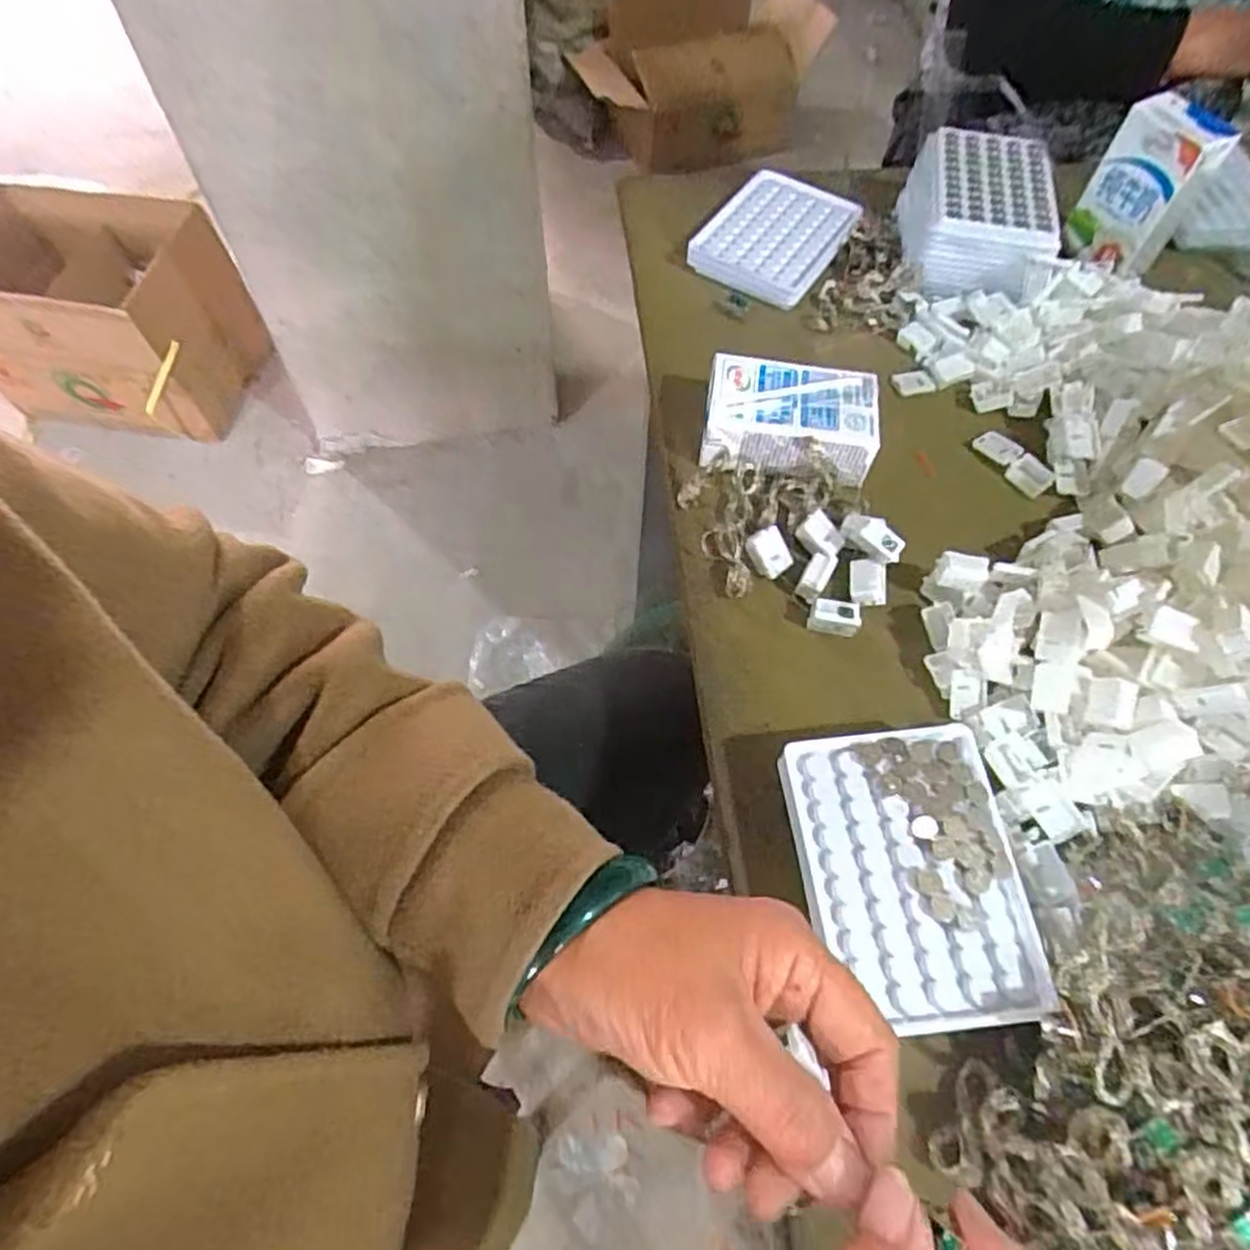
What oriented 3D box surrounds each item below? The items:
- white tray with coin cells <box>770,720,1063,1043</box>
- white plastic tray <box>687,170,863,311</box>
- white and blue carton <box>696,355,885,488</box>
[{"bbox_3d":[0.130,0.111,0.338,0.095,0.016,0.127,-4,61,-3],"label":"white tray with coin cells"},{"bbox_3d":[0.116,-0.305,0.580,0.094,0.022,0.128,29,64,14],"label":"white plastic tray"},{"bbox_3d":[0.105,-0.131,0.474,0.105,0.035,0.068,8,61,4],"label":"white and blue carton"}]

